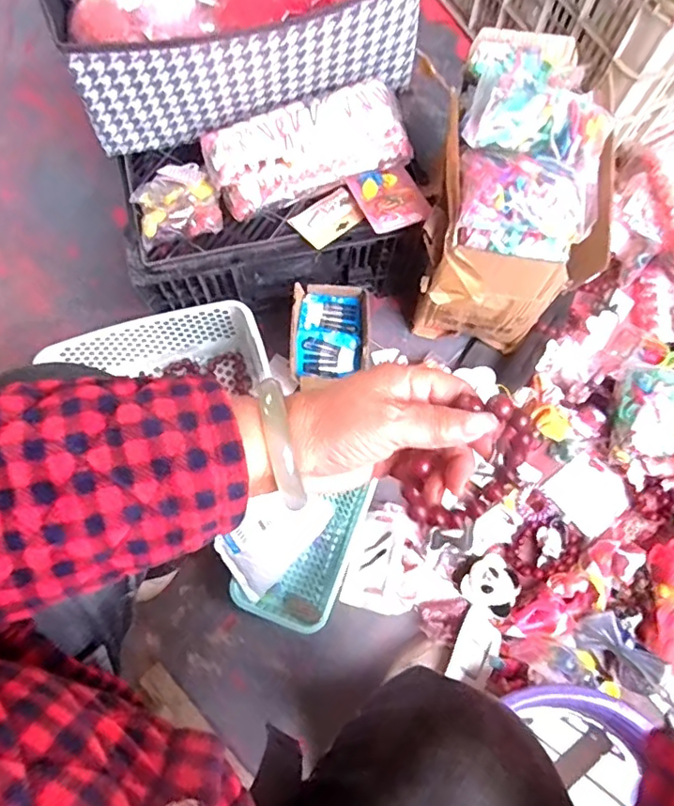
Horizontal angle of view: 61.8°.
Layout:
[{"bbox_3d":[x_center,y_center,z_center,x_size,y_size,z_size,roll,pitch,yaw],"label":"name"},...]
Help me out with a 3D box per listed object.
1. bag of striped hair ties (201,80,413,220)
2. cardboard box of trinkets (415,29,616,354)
[{"bbox_3d":[-0.033,-0.299,0.665,0.238,0.061,0.093,-18,75,-6],"label":"bag of striped hair ties"},{"bbox_3d":[0.206,-0.278,0.734,0.195,0.315,0.333,1,74,-1],"label":"cardboard box of trinkets"}]

